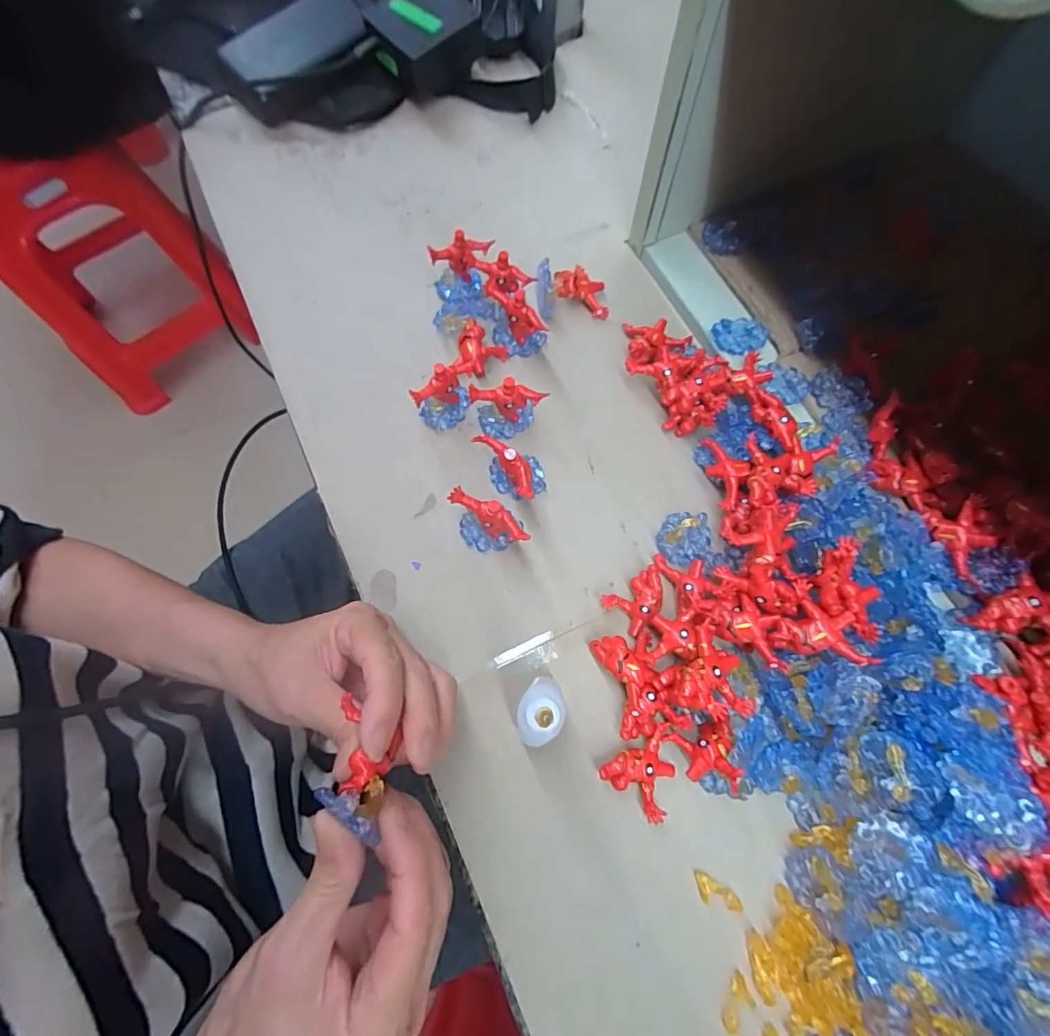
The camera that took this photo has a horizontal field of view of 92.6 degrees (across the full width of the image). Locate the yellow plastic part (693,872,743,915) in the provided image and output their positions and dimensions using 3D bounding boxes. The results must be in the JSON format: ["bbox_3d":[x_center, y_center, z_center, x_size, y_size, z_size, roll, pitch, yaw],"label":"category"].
[{"bbox_3d":[0.098,0.193,0.256,0.026,0.004,0.012,26,74,10],"label":"yellow plastic part"}]

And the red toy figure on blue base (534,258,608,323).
[{"bbox_3d":[0.035,-0.170,0.372,0.051,0.031,0.034,-3,71,1],"label":"red toy figure on blue base"}]

